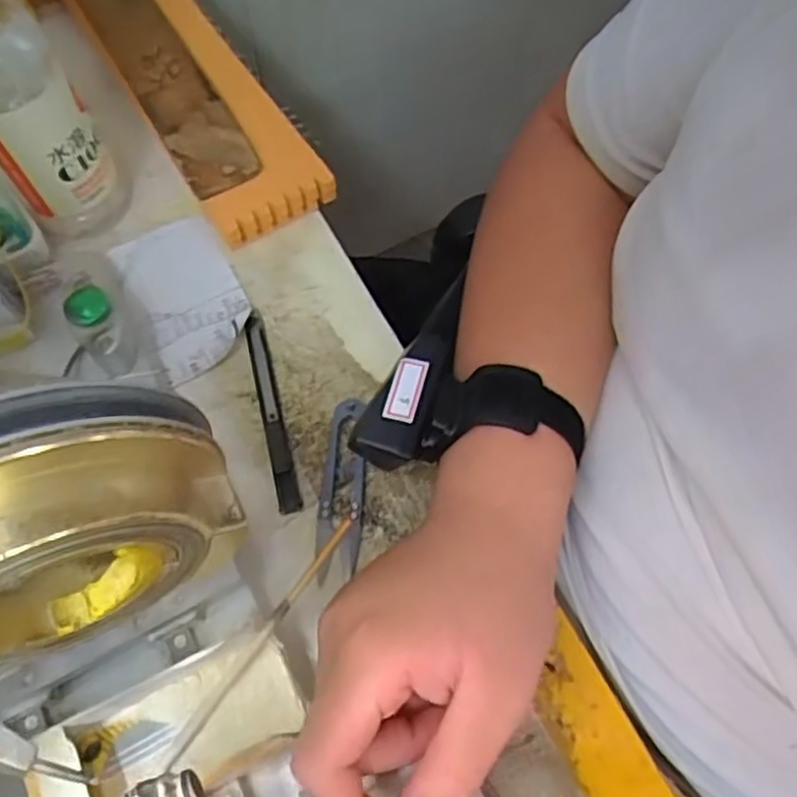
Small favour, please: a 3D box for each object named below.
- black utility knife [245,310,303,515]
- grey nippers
[{"bbox_3d":[-0.073,0.006,0.408,0.012,0.007,0.125,-14,66,-6],"label":"black utility knife"},{"bbox_3d":[-0.030,0.047,0.381,0.022,0.010,0.097,3,65,1],"label":"grey nippers"}]

